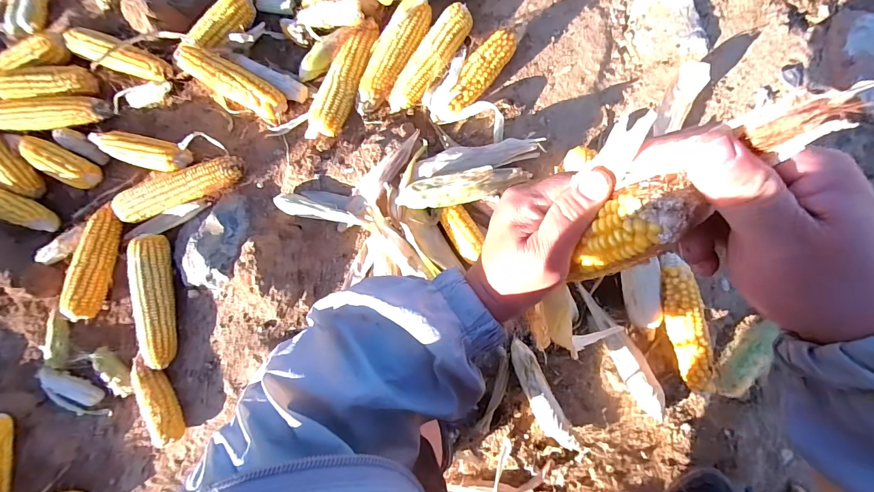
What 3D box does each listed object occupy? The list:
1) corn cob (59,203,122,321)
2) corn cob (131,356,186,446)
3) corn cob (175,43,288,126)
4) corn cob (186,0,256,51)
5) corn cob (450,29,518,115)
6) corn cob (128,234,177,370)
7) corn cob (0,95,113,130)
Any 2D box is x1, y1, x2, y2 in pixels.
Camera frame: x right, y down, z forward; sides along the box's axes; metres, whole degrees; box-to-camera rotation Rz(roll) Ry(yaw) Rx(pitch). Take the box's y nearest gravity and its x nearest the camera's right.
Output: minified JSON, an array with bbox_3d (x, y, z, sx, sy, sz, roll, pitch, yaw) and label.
[{"bbox_3d":[-0.519,0.024,0.584,0.044,0.043,0.174,11,85,7],"label":"corn cob"},{"bbox_3d":[-0.400,0.220,0.557,0.040,0.044,0.131,-28,86,9],"label":"corn cob"},{"bbox_3d":[-0.322,-0.256,0.603,0.182,0.049,0.053,31,91,8],"label":"corn cob"},{"bbox_3d":[-0.337,-0.356,0.622,0.109,0.046,0.058,-45,83,3],"label":"corn cob"},{"bbox_3d":[0.064,-0.251,0.568,0.045,0.047,0.135,38,92,7],"label":"corn cob"},{"bbox_3d":[-0.415,0.081,0.562,0.049,0.040,0.193,-9,86,7],"label":"corn cob"},{"bbox_3d":[-0.675,-0.226,0.668,0.230,0.040,0.061,2,91,10],"label":"corn cob"}]

